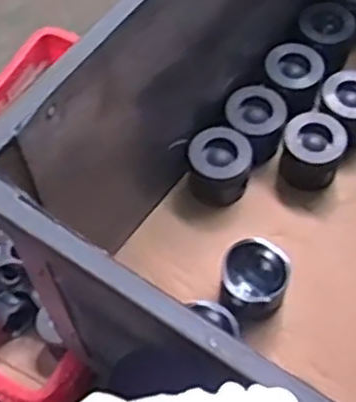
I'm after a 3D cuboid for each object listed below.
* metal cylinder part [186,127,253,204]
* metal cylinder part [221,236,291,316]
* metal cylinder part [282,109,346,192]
[{"bbox_3d":[0.059,-0.053,1.045,0.086,0.074,0.087,4,61,3],"label":"metal cylinder part"},{"bbox_3d":[0.098,0.102,0.959,0.084,0.067,0.087,0,61,0],"label":"metal cylinder part"},{"bbox_3d":[0.192,-0.070,1.063,0.085,0.073,0.088,17,62,10],"label":"metal cylinder part"}]

